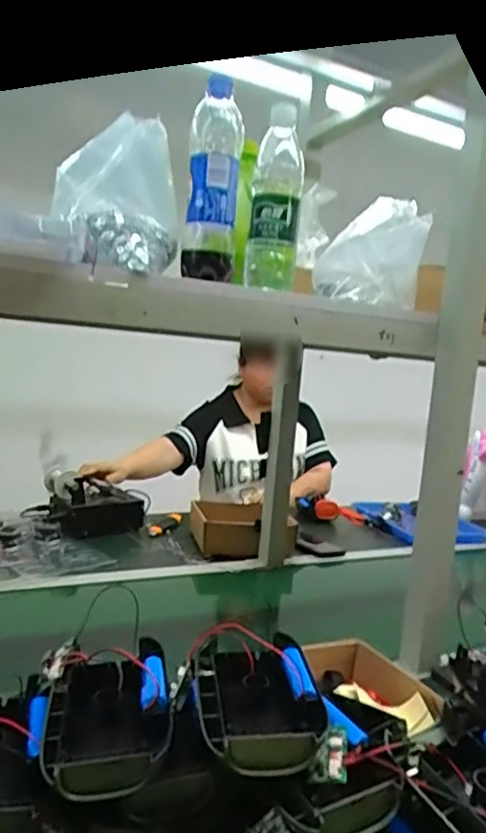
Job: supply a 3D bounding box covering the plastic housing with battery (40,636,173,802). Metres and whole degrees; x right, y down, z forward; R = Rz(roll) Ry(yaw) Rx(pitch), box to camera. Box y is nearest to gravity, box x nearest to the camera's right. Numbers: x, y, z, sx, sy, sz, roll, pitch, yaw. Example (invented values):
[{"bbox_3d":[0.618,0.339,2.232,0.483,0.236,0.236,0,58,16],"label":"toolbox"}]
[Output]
[{"bbox_3d":[-0.115,0.236,0.502,0.106,0.045,0.160,4,6,-13],"label":"plastic housing with battery"}]

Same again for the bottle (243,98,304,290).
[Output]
[{"bbox_3d":[0.041,-0.268,0.763,0.059,0.211,0.069,6,6,5],"label":"bottle"}]

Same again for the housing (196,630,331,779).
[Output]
[{"bbox_3d":[0.014,0.232,0.505,0.112,0.048,0.147,4,6,-8],"label":"housing"}]

